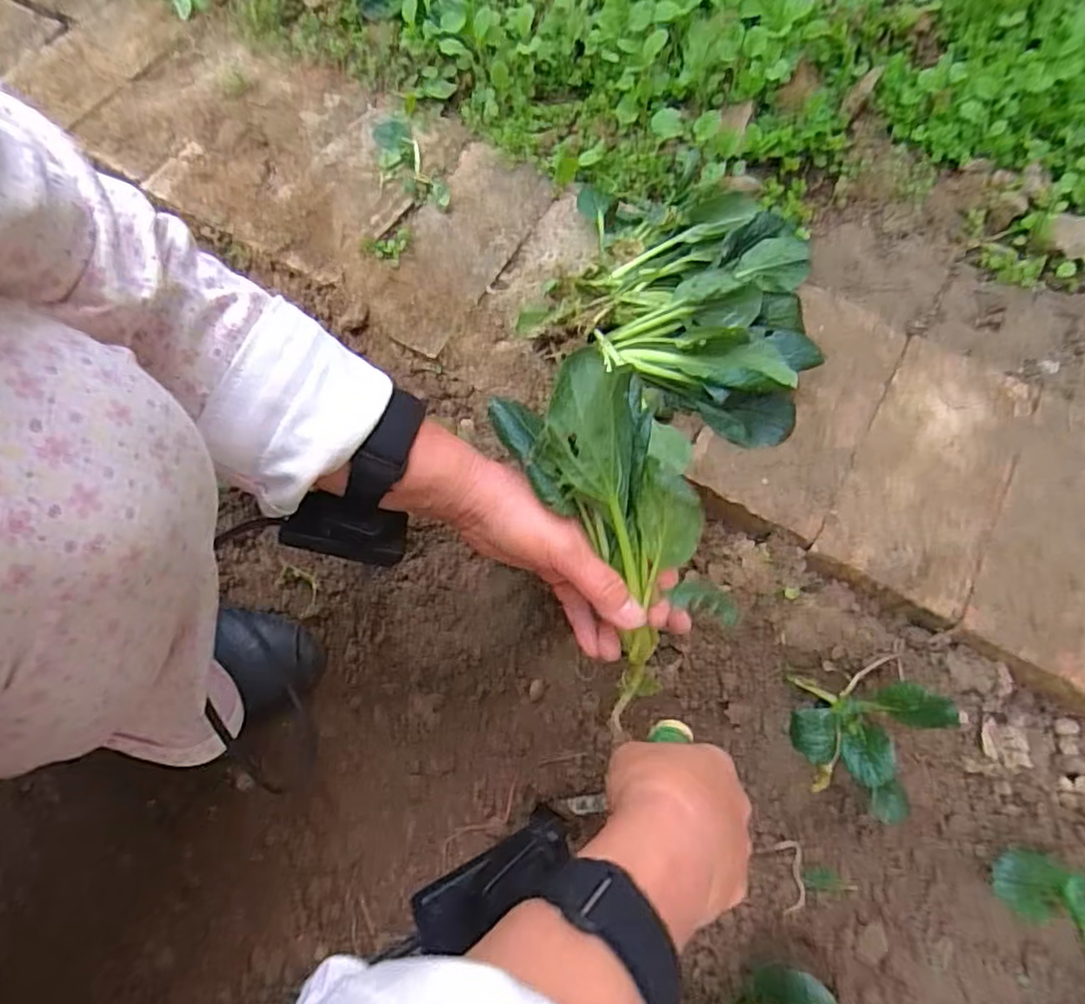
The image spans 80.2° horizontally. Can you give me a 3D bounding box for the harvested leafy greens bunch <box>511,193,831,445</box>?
[{"bbox_3d":[0.114,-0.173,0.524,0.247,0.086,0.188,28,70,11],"label":"harvested leafy greens bunch"}]

